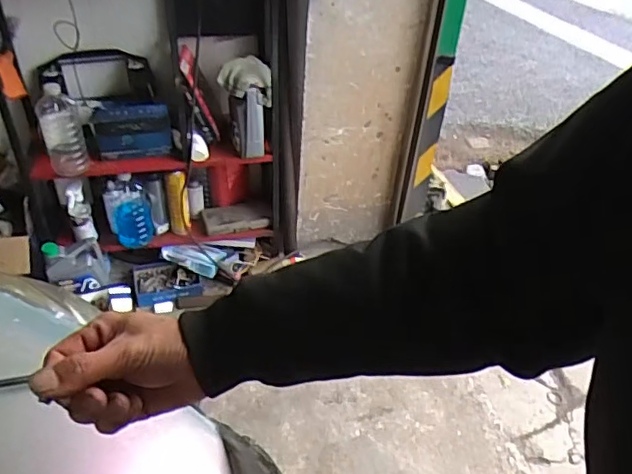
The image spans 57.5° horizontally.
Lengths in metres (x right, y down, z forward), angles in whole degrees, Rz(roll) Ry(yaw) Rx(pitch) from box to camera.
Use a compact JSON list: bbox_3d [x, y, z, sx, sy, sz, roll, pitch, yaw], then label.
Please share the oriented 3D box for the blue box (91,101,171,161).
[{"bbox_3d":[-0.506,-0.293,1.587,0.204,0.151,0.058,-4,39,-11],"label":"blue box"}]

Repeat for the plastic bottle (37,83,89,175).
[{"bbox_3d":[-0.668,-0.280,1.516,0.099,0.240,0.081,-14,42,-23],"label":"plastic bottle"}]

